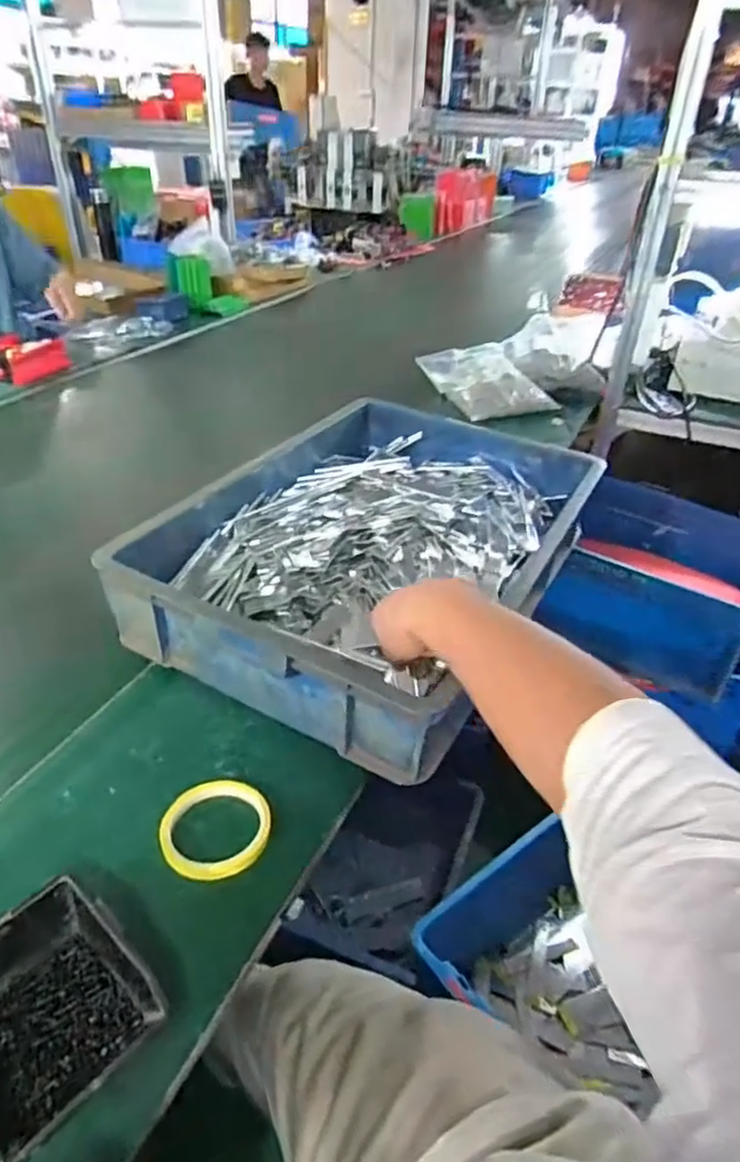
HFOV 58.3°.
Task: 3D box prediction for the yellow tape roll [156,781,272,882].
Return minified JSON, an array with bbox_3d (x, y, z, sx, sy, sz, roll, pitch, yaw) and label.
[{"bbox_3d":[-0.137,0.221,0.595,0.095,0.017,0.093,2,36,-1],"label":"yellow tape roll"}]

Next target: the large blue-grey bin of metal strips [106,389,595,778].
[{"bbox_3d":[0.015,-0.051,0.884,0.428,0.127,0.604,20,39,22],"label":"large blue-grey bin of metal strips"}]

